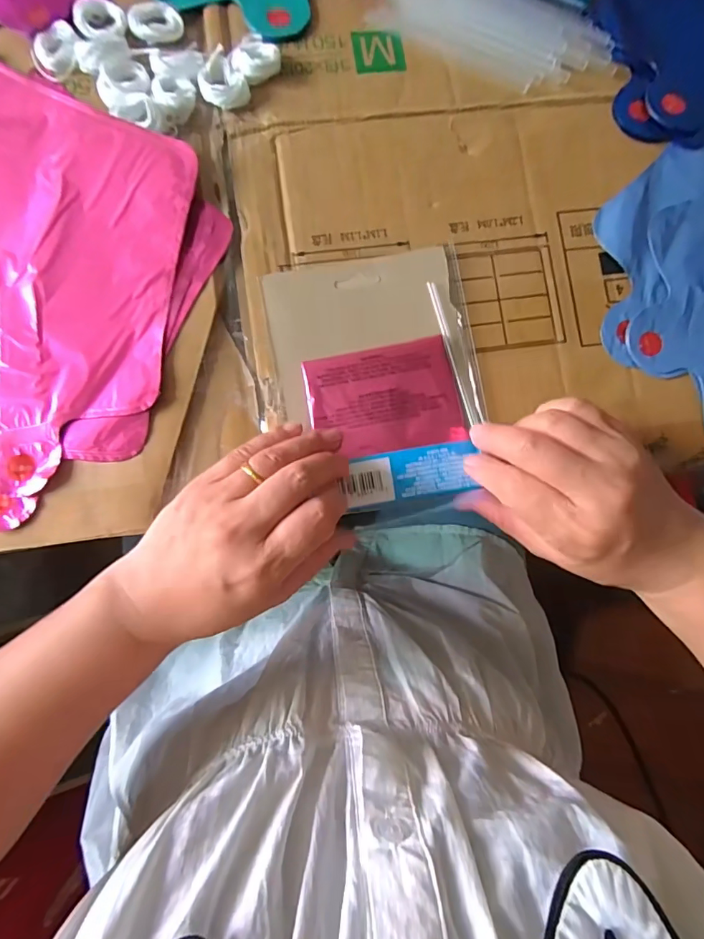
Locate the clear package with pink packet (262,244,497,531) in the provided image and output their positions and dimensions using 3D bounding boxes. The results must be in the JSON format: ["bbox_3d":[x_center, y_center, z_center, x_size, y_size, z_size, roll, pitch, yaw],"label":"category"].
[{"bbox_3d":[0.018,-0.048,0.278,0.121,0.009,0.165,-8,84,-4],"label":"clear package with pink packet"}]

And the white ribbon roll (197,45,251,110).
[{"bbox_3d":[-0.082,-0.244,0.292,0.029,0.014,0.026,41,83,2],"label":"white ribbon roll"}]

